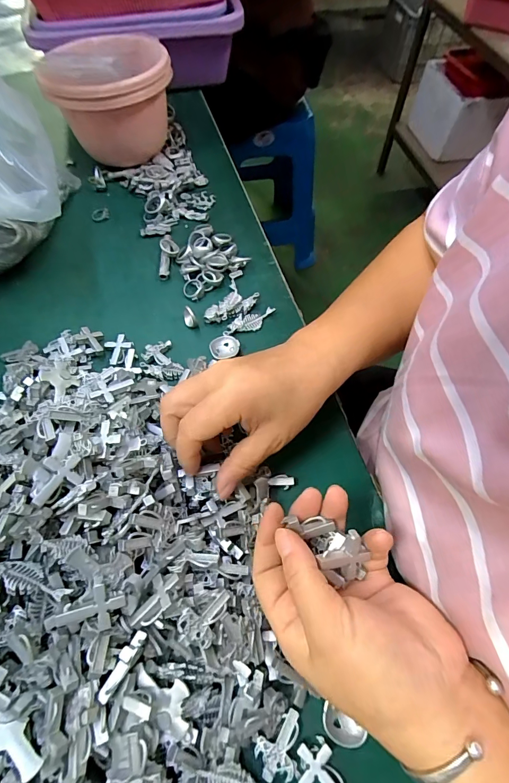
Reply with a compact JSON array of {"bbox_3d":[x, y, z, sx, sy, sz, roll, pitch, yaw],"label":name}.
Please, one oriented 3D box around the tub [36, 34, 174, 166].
[{"bbox_3d":[-0.169,-0.354,0.461,0.141,0.112,0.132,-13,63,-7],"label":"tub"}]

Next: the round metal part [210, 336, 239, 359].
[{"bbox_3d":[-0.028,-0.043,0.353,0.028,0.009,0.025,-6,62,-3],"label":"round metal part"}]

